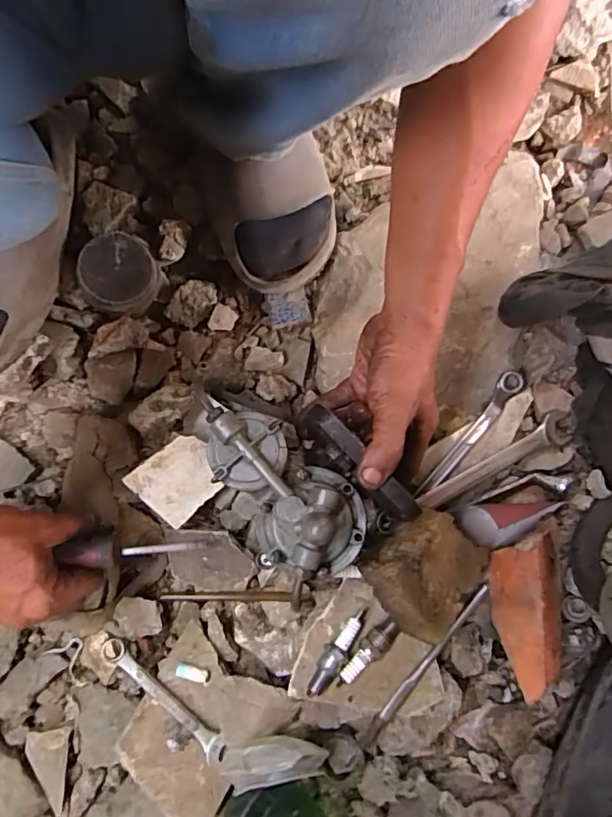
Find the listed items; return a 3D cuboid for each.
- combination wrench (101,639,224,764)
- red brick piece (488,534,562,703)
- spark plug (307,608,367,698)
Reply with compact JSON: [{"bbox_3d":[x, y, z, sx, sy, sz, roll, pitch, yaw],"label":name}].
[{"bbox_3d":[-0.121,0.243,0.450,0.133,0.015,0.019,39,81,6],"label":"combination wrench"},{"bbox_3d":[0.187,0.174,0.458,0.051,0.052,0.127,2,80,-1],"label":"red brick piece"},{"bbox_3d":[0.025,0.196,0.432,0.018,0.018,0.077,36,68,5],"label":"spark plug"}]

